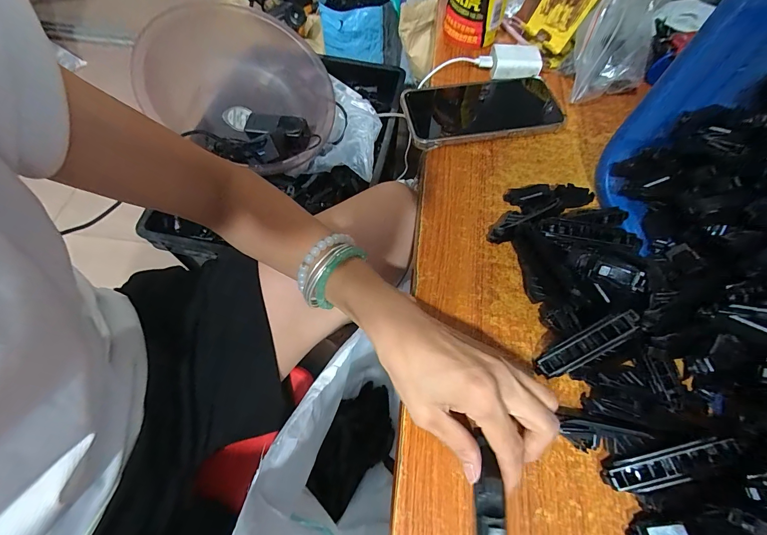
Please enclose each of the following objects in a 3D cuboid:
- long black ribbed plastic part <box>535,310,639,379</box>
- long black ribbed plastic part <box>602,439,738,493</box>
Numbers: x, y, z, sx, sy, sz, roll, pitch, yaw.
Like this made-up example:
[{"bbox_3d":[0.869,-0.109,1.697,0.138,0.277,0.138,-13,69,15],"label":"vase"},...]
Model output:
[{"bbox_3d":[0.146,0.056,0.249,0.075,0.010,0.017,-36,67,13],"label":"long black ribbed plastic part"},{"bbox_3d":[0.180,0.125,0.217,0.076,0.010,0.020,-23,65,9],"label":"long black ribbed plastic part"}]

